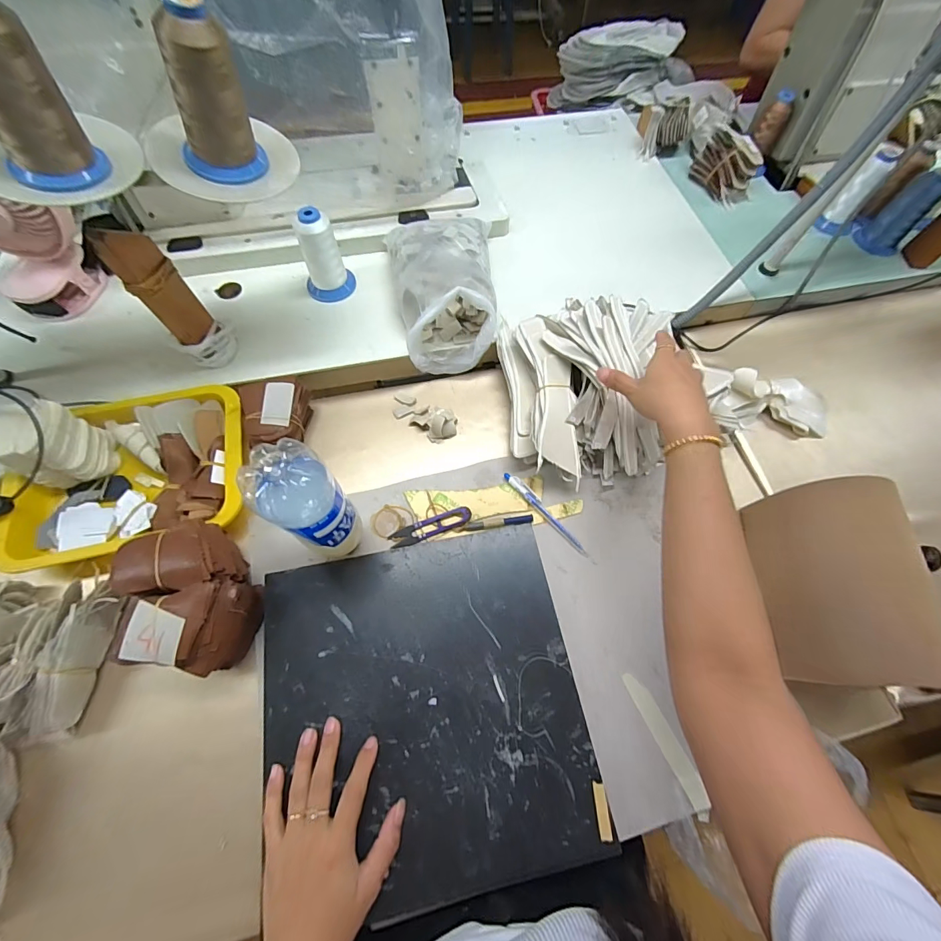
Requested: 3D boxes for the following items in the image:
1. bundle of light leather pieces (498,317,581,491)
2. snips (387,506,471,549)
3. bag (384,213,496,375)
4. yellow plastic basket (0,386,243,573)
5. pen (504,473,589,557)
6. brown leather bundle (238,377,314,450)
[{"bbox_3d":[0.088,-0.096,0.535,0.081,0.064,0.225,-3,65,-6],"label":"bundle of light leather pieces"},{"bbox_3d":[-0.047,0.068,0.488,0.099,0.011,0.023,-17,67,-12],"label":"snips"},{"bbox_3d":[-0.037,-0.263,0.572,0.143,0.086,0.226,-5,65,-7],"label":"bag"},{"bbox_3d":[-0.405,0.000,0.489,0.261,0.050,0.188,-10,66,-9],"label":"yellow plastic basket"},{"bbox_3d":[0.092,0.052,0.503,0.014,0.010,0.136,-38,73,-20],"label":"pen"},{"bbox_3d":[-0.240,-0.063,0.511,0.077,0.069,0.082,-8,65,-9],"label":"brown leather bundle"}]

